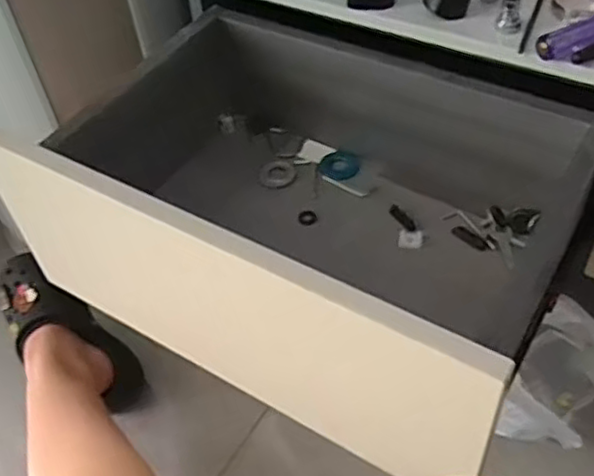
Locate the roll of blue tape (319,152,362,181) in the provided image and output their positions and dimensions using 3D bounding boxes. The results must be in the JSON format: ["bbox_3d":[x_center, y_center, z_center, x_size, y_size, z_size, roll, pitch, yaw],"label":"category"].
[{"bbox_3d":[0.049,-0.083,0.785,0.045,0.005,0.046,-3,47,3],"label":"roll of blue tape"}]

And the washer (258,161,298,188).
[{"bbox_3d":[-0.023,-0.076,0.786,0.043,0.004,0.045,-8,47,-2],"label":"washer"}]

